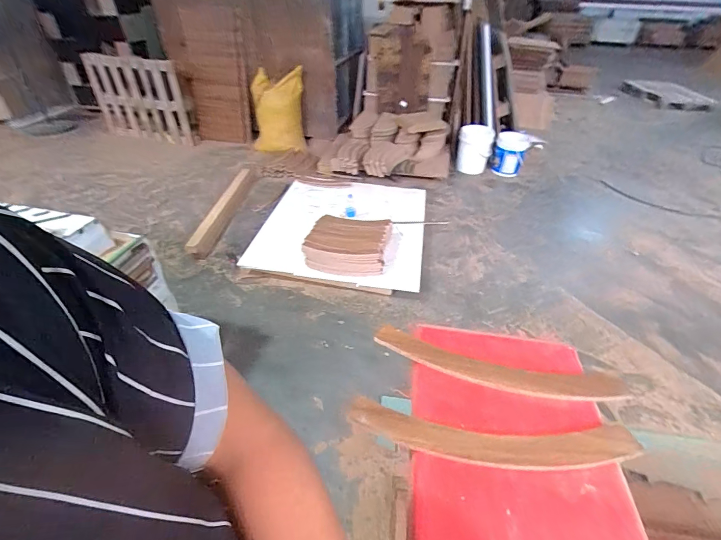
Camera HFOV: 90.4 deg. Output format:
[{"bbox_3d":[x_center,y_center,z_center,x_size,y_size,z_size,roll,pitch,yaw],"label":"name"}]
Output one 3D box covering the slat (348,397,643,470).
[{"bbox_3d":[0.206,0.260,0.554,0.437,0.022,0.078,3,40,4],"label":"slat"}]

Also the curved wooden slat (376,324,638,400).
[{"bbox_3d":[0.246,0.178,0.651,0.438,0.019,0.083,9,41,11],"label":"curved wooden slat"}]

